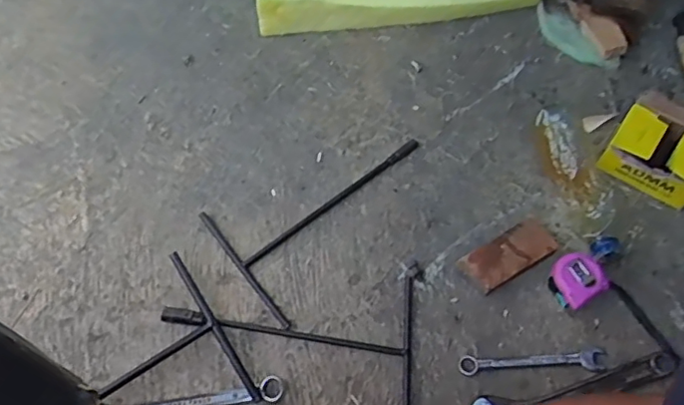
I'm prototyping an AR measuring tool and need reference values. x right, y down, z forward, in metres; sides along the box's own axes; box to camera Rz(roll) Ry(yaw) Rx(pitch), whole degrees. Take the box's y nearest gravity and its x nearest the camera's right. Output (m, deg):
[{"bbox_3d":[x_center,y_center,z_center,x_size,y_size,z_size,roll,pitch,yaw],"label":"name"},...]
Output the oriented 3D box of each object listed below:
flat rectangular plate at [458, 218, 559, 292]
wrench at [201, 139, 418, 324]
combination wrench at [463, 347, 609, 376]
[{"bbox_3d":[0.203,0.062,0.706,0.116,0.029,0.049,-29,68,-14],"label":"flat rectangular plate"},{"bbox_3d":[-0.012,0.001,0.741,0.281,0.010,0.173,-36,70,-16],"label":"wrench"},{"bbox_3d":[0.214,0.180,0.659,0.163,0.004,0.026,-4,64,-3],"label":"combination wrench"}]

